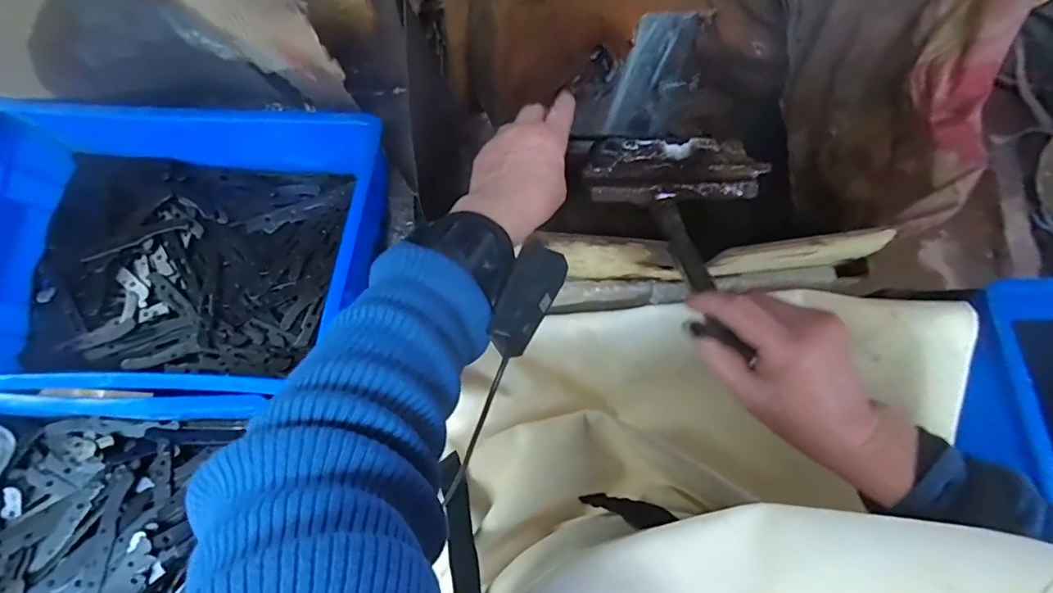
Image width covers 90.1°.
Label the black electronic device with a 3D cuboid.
[{"bbox_3d":[0.000,0.001,0.329,0.031,0.014,0.074,25,77,4],"label":"black electronic device"}]

